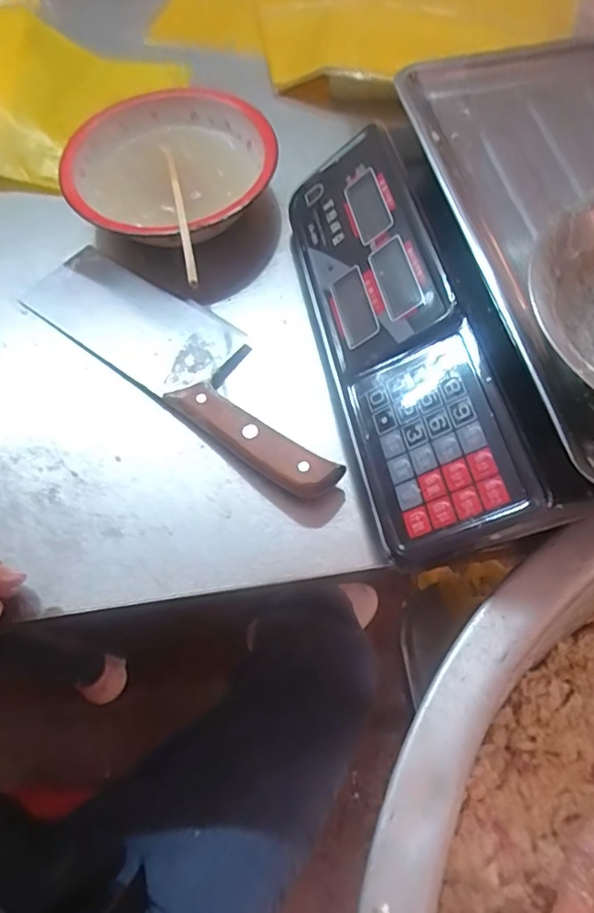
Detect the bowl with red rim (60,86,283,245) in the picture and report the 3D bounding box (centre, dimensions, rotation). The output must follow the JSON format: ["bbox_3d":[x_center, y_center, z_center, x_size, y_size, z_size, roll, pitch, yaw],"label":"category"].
[{"bbox_3d":[-0.098,-0.229,0.472,0.170,0.059,0.164,-1,64,2],"label":"bowl with red rim"}]

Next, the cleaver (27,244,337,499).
[{"bbox_3d":[-0.084,-0.075,0.421,0.299,0.029,0.080,35,71,17],"label":"cleaver"}]

